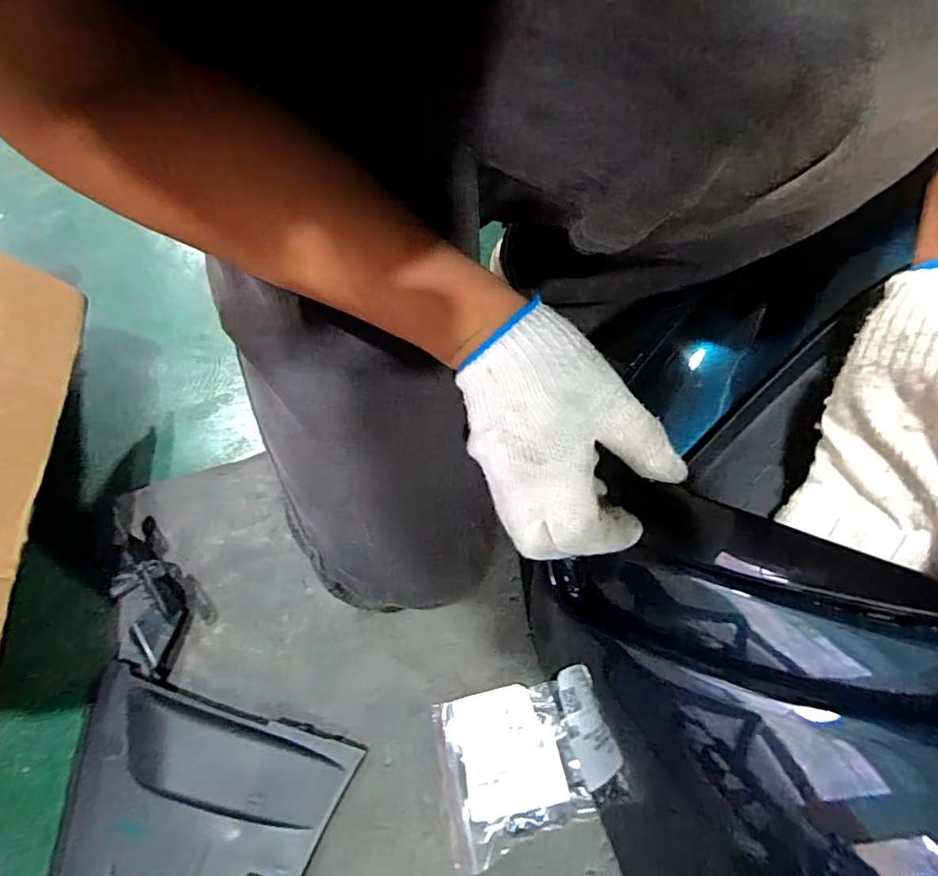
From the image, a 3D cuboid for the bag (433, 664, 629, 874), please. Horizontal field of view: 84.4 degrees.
[{"bbox_3d":[0.040,0.231,0.375,0.128,0.033,0.099,-21,53,6],"label":"bag"}]

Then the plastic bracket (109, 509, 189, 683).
[{"bbox_3d":[-0.299,0.135,0.473,0.061,0.022,0.170,-20,61,-10],"label":"plastic bracket"}]

